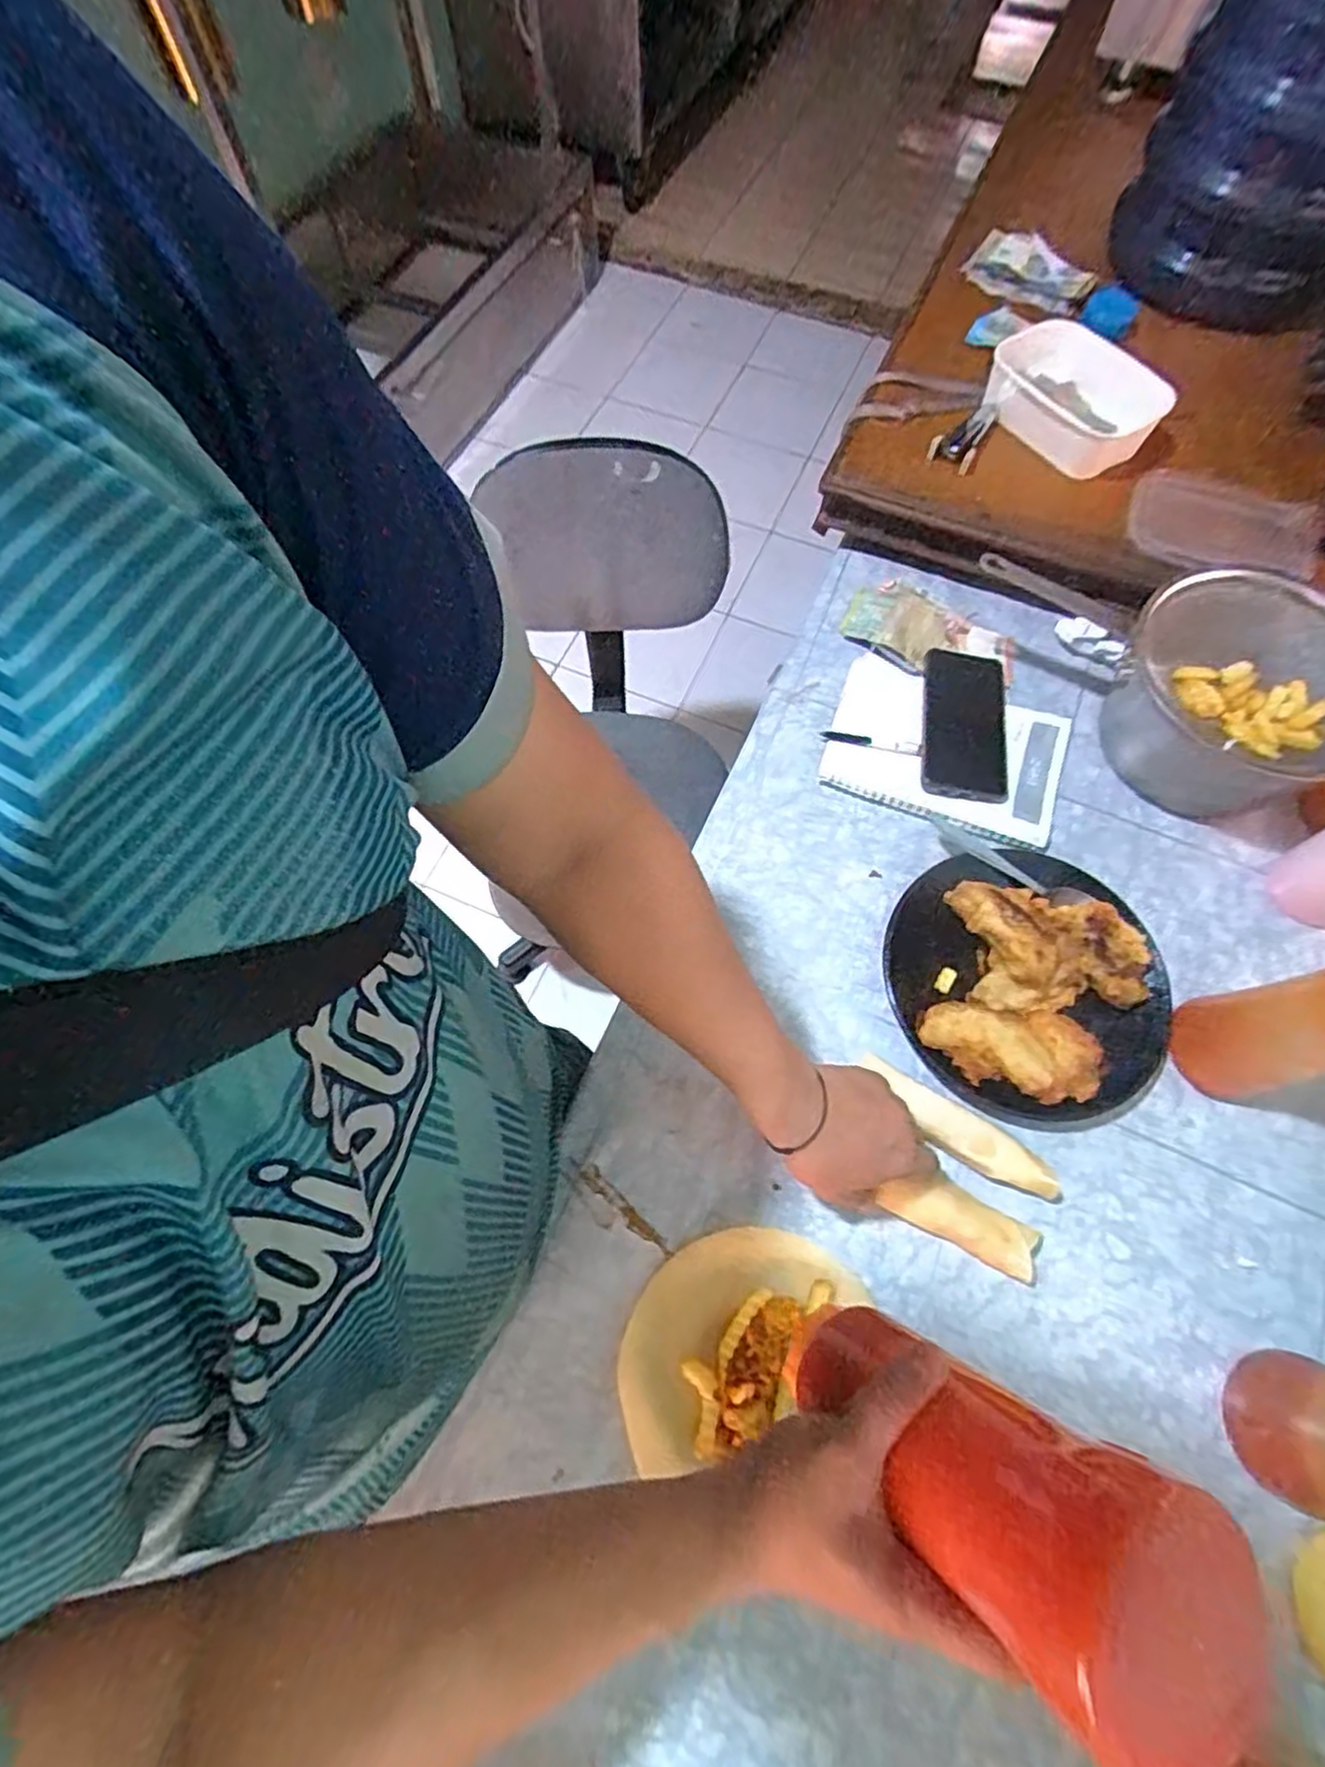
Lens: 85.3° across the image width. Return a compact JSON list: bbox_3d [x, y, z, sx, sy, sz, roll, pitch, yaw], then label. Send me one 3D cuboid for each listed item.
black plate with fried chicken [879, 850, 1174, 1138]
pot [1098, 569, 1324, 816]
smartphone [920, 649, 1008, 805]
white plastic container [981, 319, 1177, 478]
[{"bbox_3d":[0.295,0.074,0.571,0.202,0.063,0.216,0,67,-1],"label":"black plate with fried chicken"},{"bbox_3d":[0.499,-0.161,0.639,0.164,0.119,0.206,-37,73,-15],"label":"pot"},{"bbox_3d":[0.286,-0.150,0.685,0.078,0.015,0.166,11,68,4],"label":"smartphone"},{"bbox_3d":[0.399,-0.482,0.712,0.093,0.061,0.177,-39,73,-15],"label":"white plastic container"}]

